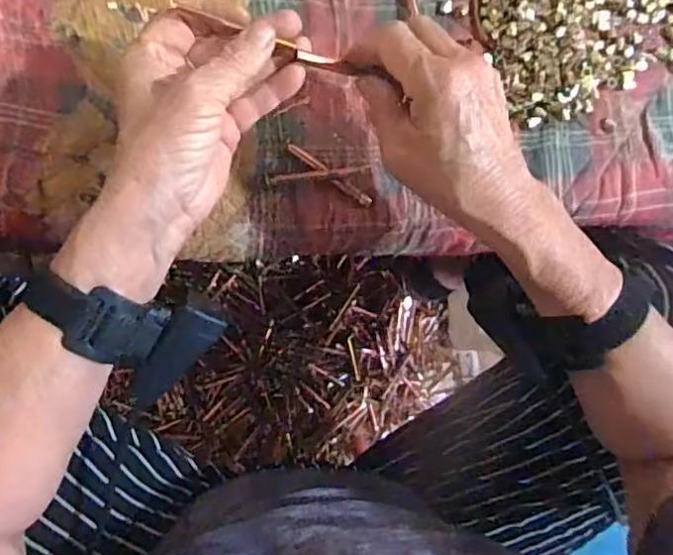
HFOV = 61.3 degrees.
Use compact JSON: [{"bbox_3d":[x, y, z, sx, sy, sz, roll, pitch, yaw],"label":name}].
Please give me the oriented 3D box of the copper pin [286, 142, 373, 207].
[{"bbox_3d":[-0.005,-0.073,0.405,0.073,0.009,0.007,35,87,-9],"label":"copper pin"}]

